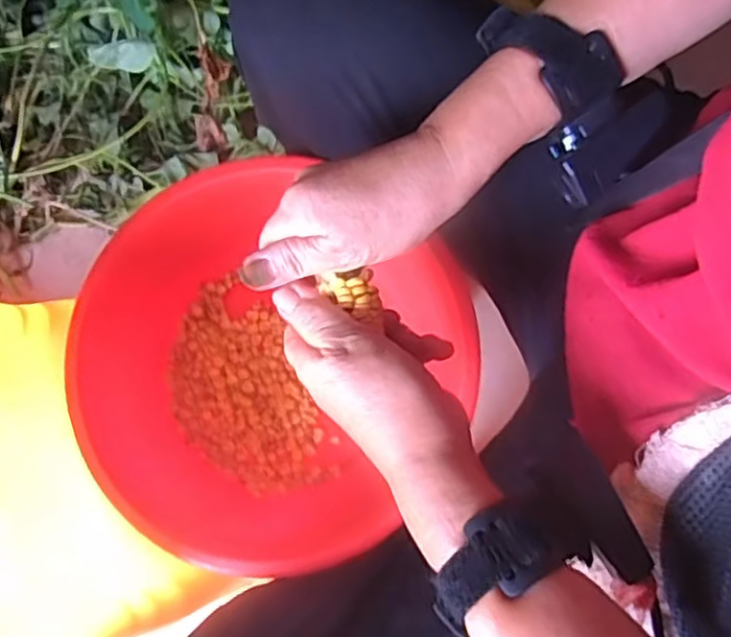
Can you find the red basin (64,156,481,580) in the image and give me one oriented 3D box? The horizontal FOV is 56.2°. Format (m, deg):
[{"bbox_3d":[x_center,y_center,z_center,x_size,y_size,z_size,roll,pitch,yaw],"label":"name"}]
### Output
[{"bbox_3d":[-0.056,0.032,0.498,0.241,0.115,0.271,-14,78,-4],"label":"red basin"}]

